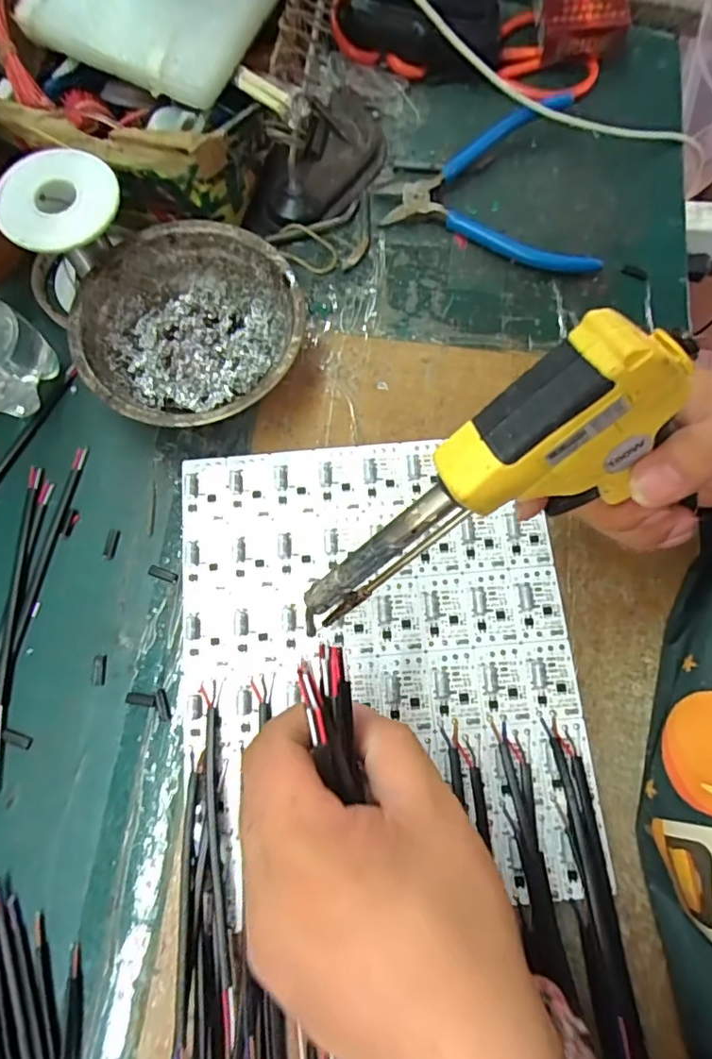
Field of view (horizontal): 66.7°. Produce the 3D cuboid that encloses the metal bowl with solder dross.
[{"bbox_3d":[-0.095,-0.113,0.317,0.124,0.038,0.122,0,75,0],"label":"metal bowl with solder dross"}]

